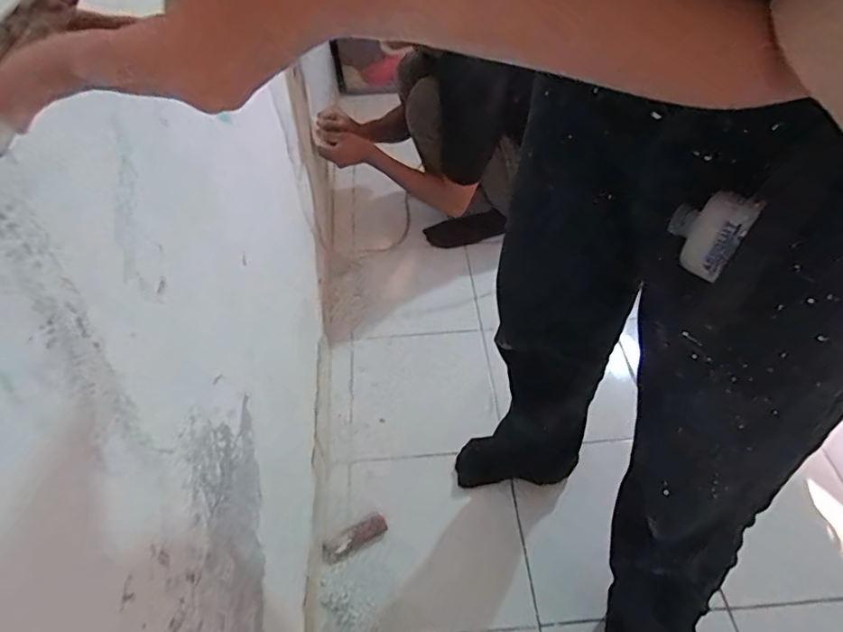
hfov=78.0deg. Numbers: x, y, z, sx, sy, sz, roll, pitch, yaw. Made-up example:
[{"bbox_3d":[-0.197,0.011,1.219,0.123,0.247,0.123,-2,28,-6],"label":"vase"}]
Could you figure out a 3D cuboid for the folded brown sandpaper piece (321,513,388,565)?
[{"bbox_3d":[-0.117,0.388,0.908,0.117,0.012,0.037,-27,52,-21],"label":"folded brown sandpaper piece"}]

